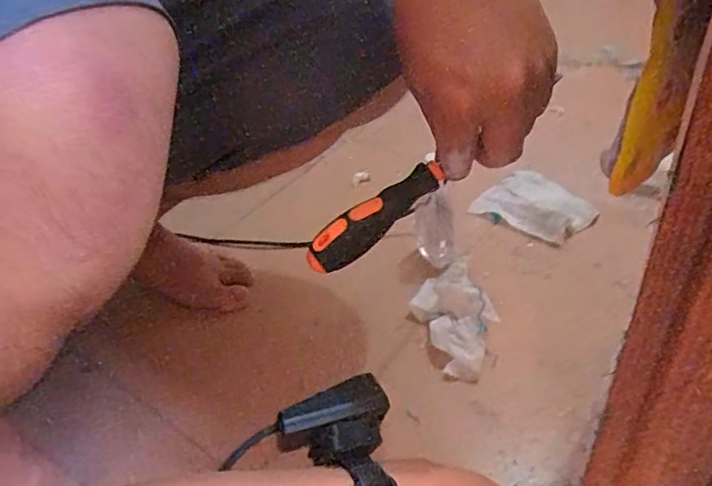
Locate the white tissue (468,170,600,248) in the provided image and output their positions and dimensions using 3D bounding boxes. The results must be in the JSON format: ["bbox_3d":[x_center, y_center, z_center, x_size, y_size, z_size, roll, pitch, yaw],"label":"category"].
[{"bbox_3d":[0.226,-0.050,0.719,0.103,0.015,0.133,-33,47,-29],"label":"white tissue"}]

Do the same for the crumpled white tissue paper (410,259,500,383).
[{"bbox_3d":[0.100,0.076,0.574,0.063,0.053,0.118,-15,41,-11],"label":"crumpled white tissue paper"}]

